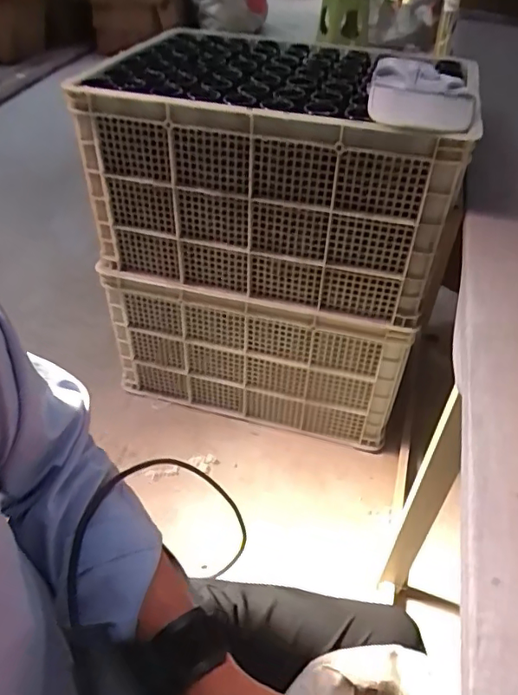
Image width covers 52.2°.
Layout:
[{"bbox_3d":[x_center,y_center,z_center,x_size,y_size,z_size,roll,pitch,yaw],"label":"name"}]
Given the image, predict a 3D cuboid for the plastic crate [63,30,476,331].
[{"bbox_3d":[0.038,-0.394,1.198,0.738,0.403,0.427,13,43,11],"label":"plastic crate"}]

